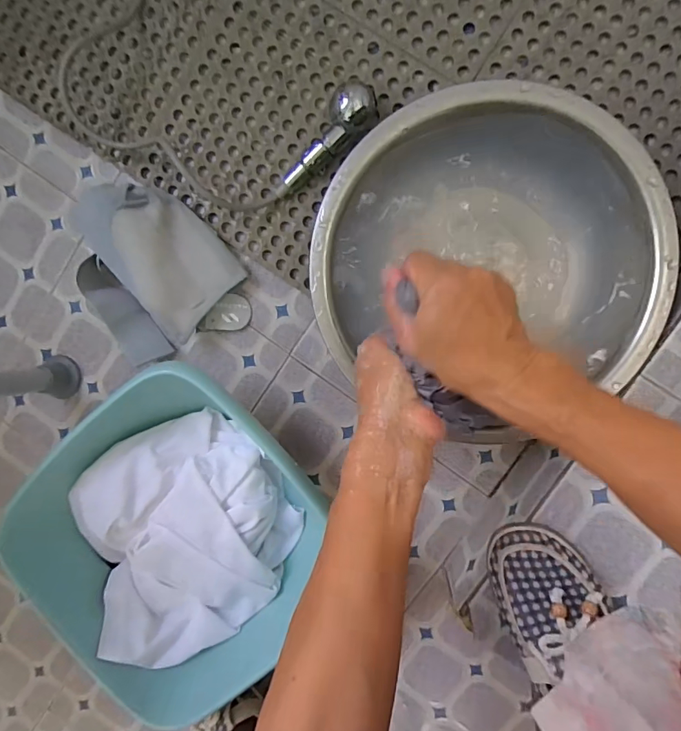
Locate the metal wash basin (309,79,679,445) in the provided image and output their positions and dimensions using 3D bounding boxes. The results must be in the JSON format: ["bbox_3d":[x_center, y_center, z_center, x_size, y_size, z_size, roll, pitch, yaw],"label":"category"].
[{"bbox_3d":[0.144,-0.099,0.477,0.316,0.099,0.306,1,94,8],"label":"metal wash basin"}]

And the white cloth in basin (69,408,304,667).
[{"bbox_3d":[-0.176,0.199,0.554,0.239,0.078,0.260,-21,91,9],"label":"white cloth in basin"}]

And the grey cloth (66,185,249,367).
[{"bbox_3d":[-0.237,-0.117,0.539,0.206,0.065,0.173,43,98,3],"label":"grey cloth"}]

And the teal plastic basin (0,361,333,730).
[{"bbox_3d":[-0.175,0.200,0.532,0.331,0.108,0.340,-41,88,9],"label":"teal plastic basin"}]

